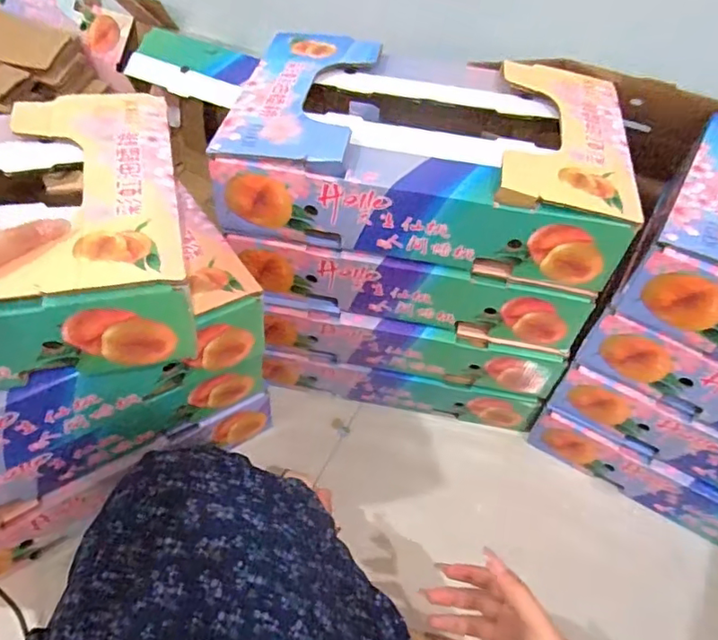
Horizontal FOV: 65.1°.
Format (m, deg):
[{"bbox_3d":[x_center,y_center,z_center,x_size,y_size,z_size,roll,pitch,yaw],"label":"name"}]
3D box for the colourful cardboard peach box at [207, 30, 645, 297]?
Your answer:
[{"bbox_3d":[0.071,-0.181,0.609,0.385,0.113,0.241,11,49,4],"label":"colourful cardboard peach box"}]

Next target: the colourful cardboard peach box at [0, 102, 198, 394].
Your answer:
[{"bbox_3d":[-0.351,-0.066,0.465,0.393,0.111,0.276,-13,52,-16],"label":"colourful cardboard peach box"}]

